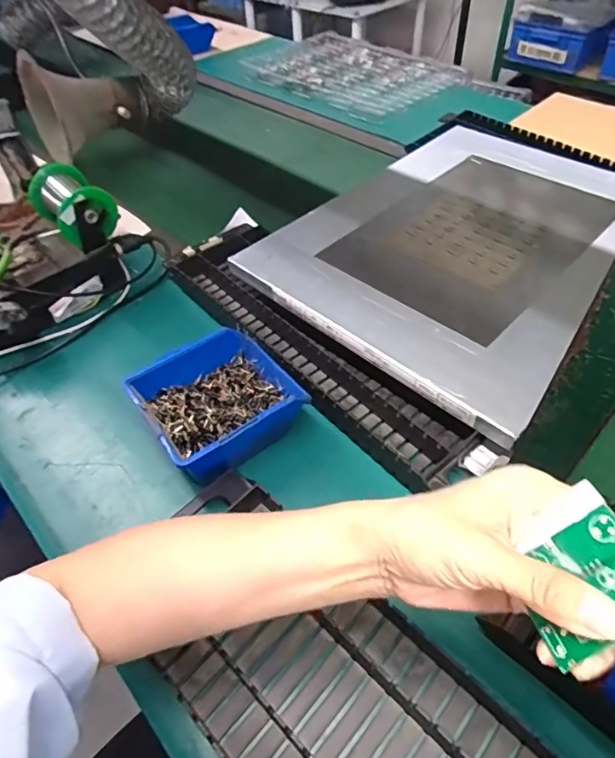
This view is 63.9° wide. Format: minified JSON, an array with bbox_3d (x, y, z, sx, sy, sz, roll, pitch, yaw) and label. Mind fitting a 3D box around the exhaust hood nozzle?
[{"bbox_3d":[-0.365,-0.467,0.822,0.186,0.135,0.147,-25,52,-16],"label":"exhaust hood nozzle"}]

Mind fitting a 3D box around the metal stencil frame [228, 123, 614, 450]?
[{"bbox_3d":[0.194,-0.177,0.588,0.349,0.016,0.469,34,59,29],"label":"metal stencil frame"}]

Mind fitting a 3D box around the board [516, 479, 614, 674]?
[{"bbox_3d":[0.110,0.079,0.200,0.050,0.004,0.054,-43,37,19],"label":"board"}]

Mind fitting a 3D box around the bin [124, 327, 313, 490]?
[{"bbox_3d":[-0.081,0.016,0.452,0.130,0.051,0.117,-31,54,-21],"label":"bin"}]

